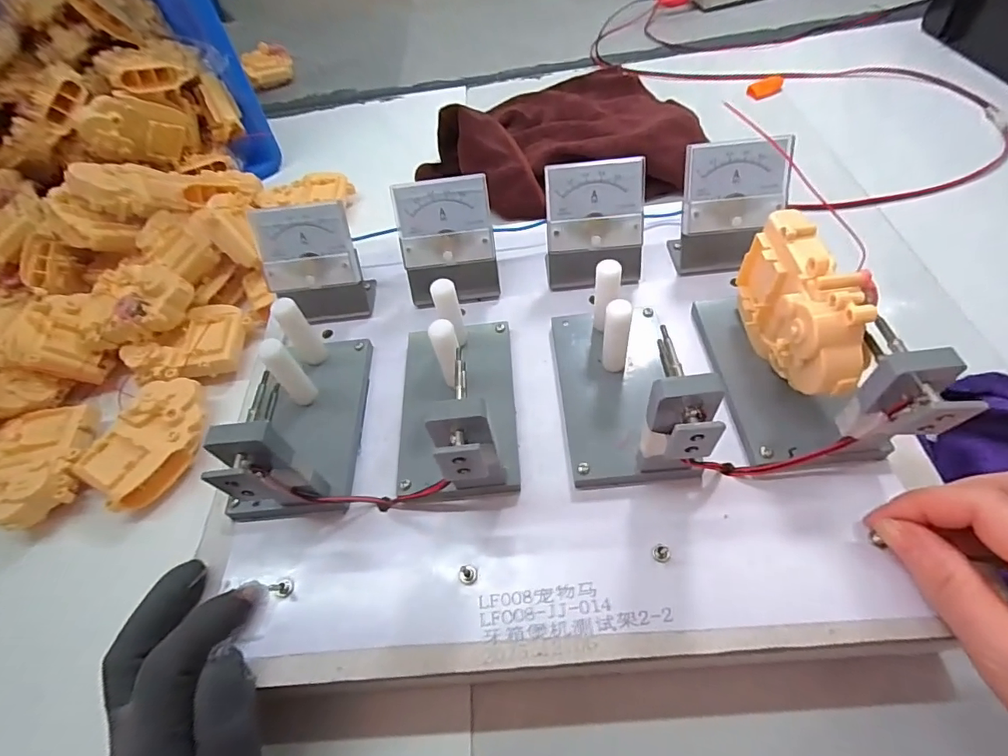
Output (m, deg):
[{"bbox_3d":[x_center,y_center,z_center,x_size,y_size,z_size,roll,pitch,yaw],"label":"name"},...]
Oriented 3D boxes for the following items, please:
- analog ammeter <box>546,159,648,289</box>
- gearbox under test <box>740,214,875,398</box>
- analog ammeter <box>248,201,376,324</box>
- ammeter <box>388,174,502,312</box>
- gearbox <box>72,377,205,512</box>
[{"bbox_3d":[0.061,-0.101,0.334,0.067,0.077,0.042,-4,55,4],"label":"analog ammeter"},{"bbox_3d":[0.157,-0.034,0.257,0.035,0.065,0.096,-1,55,8],"label":"gearbox under test"},{"bbox_3d":[-0.131,-0.075,0.339,0.063,0.074,0.042,-9,55,0],"label":"analog ammeter"},{"bbox_3d":[-0.039,-0.092,0.341,0.066,0.075,0.044,-9,55,0],"label":"ammeter"},{"bbox_3d":[-0.263,0.046,0.364,0.058,0.033,0.092,27,63,24],"label":"gearbox"}]

